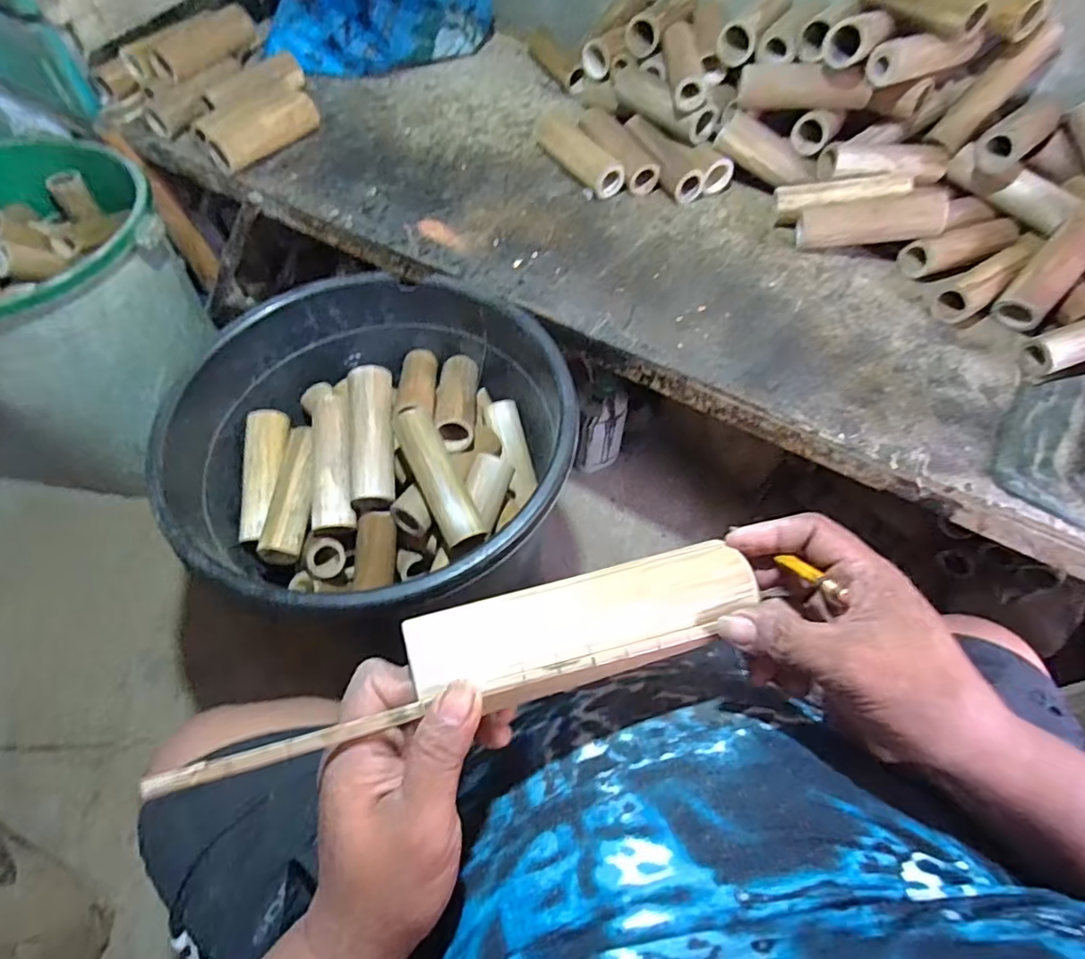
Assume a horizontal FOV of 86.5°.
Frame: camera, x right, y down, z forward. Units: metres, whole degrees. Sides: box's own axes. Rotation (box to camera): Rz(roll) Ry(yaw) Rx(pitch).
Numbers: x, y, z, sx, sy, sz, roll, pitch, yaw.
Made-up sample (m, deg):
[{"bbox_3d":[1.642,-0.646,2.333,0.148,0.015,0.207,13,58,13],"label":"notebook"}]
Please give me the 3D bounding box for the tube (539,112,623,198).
[{"bbox_3d":[0.063,-0.527,0.921,0.062,0.061,0.191,-24,60,-16],"label":"tube"}]

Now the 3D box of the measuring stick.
[{"bbox_3d":[-0.034,0.097,0.259,0.250,0.010,0.009,-10,57,-17],"label":"measuring stick"}]

